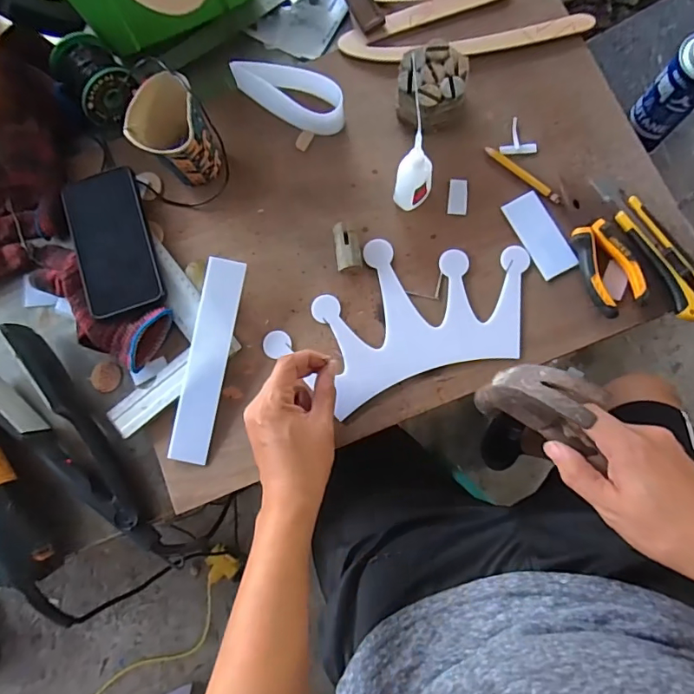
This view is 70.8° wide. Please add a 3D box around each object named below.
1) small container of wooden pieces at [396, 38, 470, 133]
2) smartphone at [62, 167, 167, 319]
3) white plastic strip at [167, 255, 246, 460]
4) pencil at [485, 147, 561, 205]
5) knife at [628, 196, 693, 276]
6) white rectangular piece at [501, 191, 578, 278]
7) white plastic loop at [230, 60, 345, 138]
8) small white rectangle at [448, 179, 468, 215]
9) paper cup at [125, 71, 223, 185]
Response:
[{"bbox_3d":[0.091,-0.275,0.523,0.070,0.051,0.082,6,83,6],"label":"small container of wooden pieces"},{"bbox_3d":[-0.252,-0.116,0.525,0.079,0.016,0.164,-17,80,-7],"label":"smartphone"},{"bbox_3d":[-0.143,0.014,0.502,0.042,0.008,0.207,11,90,-1],"label":"white plastic strip"},{"bbox_3d":[0.189,-0.185,0.520,0.096,0.005,0.011,42,88,9],"label":"pencil"},{"bbox_3d":[0.325,-0.101,0.489,0.015,0.014,0.123,-32,81,0],"label":"knife"},{"bbox_3d":[0.206,-0.120,0.516,0.039,0.008,0.093,-27,81,1],"label":"white rectangular piece"},{"bbox_3d":[-0.066,-0.280,0.539,0.129,0.053,0.041,29,86,8],"label":"white plastic loop"},{"bbox_3d":[0.120,-0.163,0.528,0.020,0.004,0.039,4,83,6],"label":"small white rectangle"},{"bbox_3d":[-0.174,-0.216,0.508,0.072,0.091,0.078,-1,82,5],"label":"paper cup"}]

